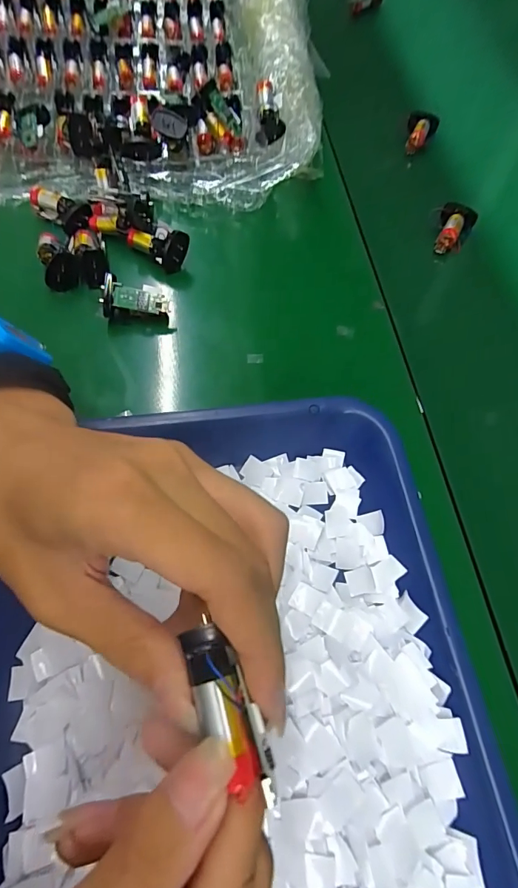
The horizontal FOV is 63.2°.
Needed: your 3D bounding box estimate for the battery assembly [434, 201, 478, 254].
[{"bbox_3d":[0.185,-0.205,0.399,0.031,0.021,0.047,24,67,10],"label":"battery assembly"}]

